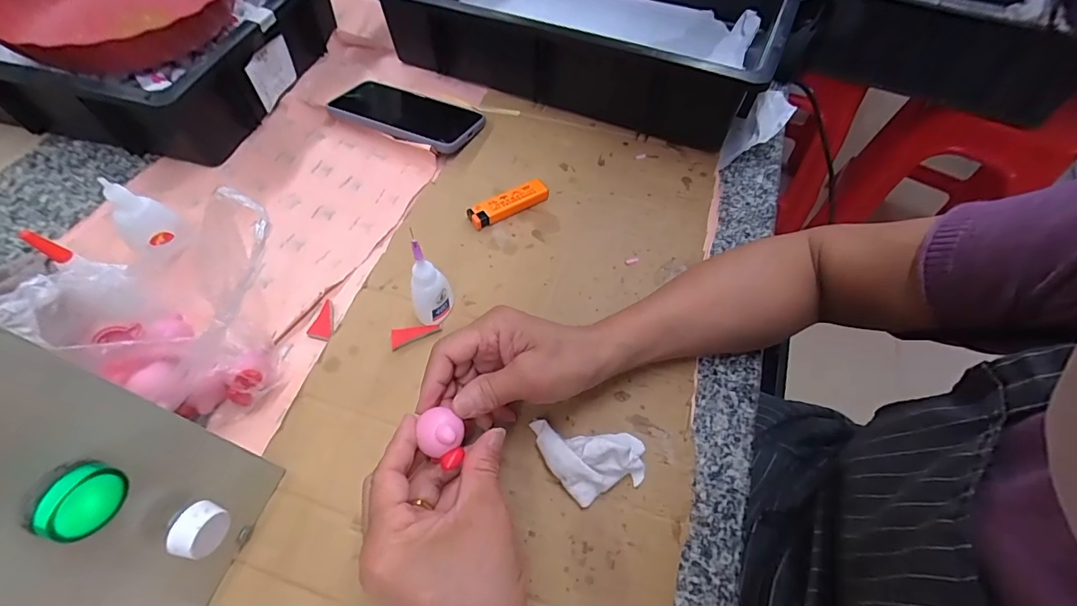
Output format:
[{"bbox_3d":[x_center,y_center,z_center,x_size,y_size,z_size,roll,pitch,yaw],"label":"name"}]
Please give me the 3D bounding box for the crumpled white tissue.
[{"bbox_3d":[0.034,0.107,0.311,0.077,0.031,0.049,5,58,2],"label":"crumpled white tissue"}]

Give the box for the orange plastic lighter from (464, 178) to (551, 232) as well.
[{"bbox_3d":[-0.029,-0.095,0.444,0.079,0.016,0.022,-26,62,-16],"label":"orange plastic lighter"}]

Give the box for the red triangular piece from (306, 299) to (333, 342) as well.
[{"bbox_3d":[-0.176,0.014,0.381,0.020,0.004,0.035,12,58,6],"label":"red triangular piece"}]

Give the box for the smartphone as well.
[{"bbox_3d":[-0.146,-0.211,0.511,0.170,0.011,0.083,22,51,15],"label":"smartphone"}]

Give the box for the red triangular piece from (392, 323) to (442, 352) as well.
[{"bbox_3d":[-0.101,0.022,0.374,0.041,0.006,0.018,-21,60,-13],"label":"red triangular piece"}]

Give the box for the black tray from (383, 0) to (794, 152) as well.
[{"bbox_3d":[0.062,-0.359,0.565,0.423,0.100,0.341,20,60,11],"label":"black tray"}]

